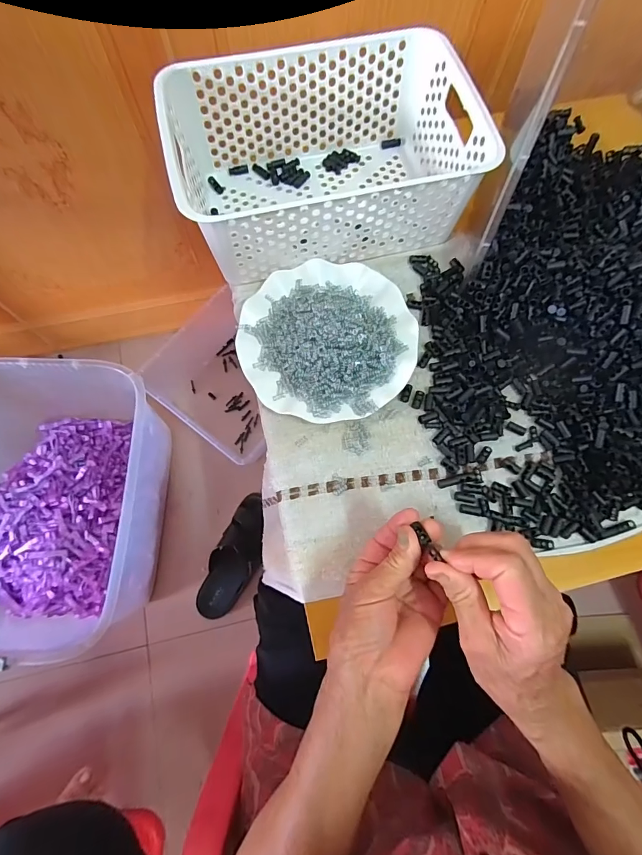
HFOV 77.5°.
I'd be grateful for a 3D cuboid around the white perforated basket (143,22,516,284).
[{"bbox_3d":[0.002,-0.290,0.442,0.303,0.114,0.200,-14,74,-6],"label":"white perforated basket"}]

